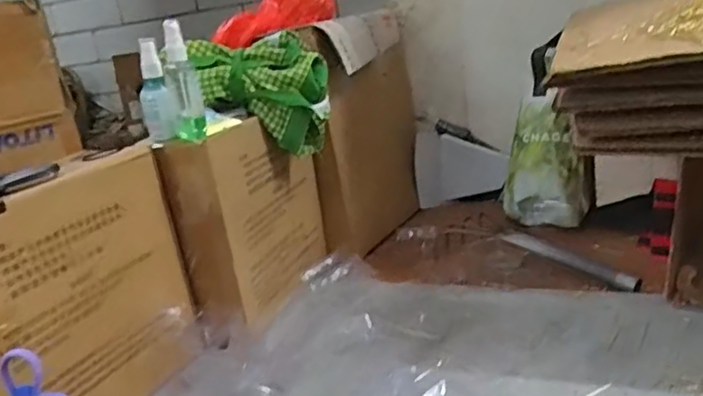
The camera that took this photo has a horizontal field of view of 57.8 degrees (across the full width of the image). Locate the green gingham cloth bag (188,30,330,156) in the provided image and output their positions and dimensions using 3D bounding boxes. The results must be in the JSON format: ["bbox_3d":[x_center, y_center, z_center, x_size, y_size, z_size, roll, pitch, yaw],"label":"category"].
[{"bbox_3d":[-0.125,-0.137,0.874,0.187,0.152,0.075,-10,17,-3],"label":"green gingham cloth bag"}]

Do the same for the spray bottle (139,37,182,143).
[{"bbox_3d":[-0.233,-0.129,0.763,0.039,0.117,0.031,-14,17,-15],"label":"spray bottle"}]

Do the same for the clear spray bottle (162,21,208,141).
[{"bbox_3d":[-0.197,-0.134,0.744,0.036,0.129,0.042,-12,17,-11],"label":"clear spray bottle"}]

